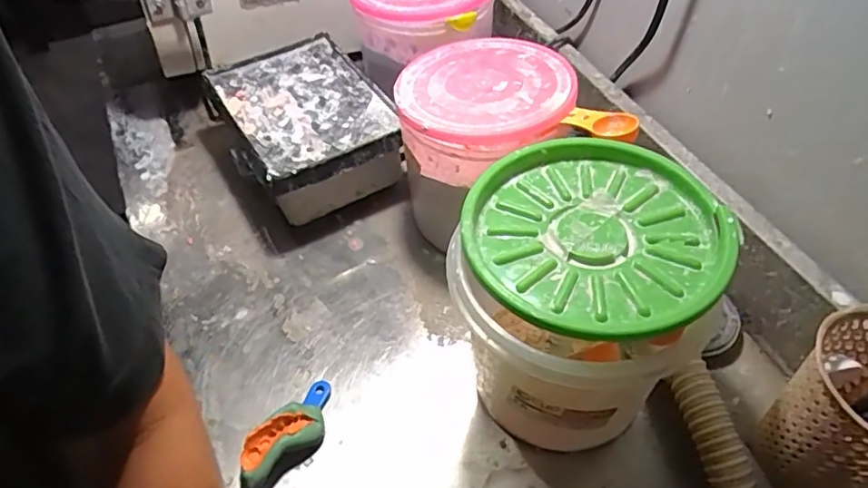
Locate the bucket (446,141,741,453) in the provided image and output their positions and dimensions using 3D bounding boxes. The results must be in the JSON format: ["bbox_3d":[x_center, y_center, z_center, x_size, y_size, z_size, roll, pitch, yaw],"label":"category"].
[{"bbox_3d":[0.098,0.052,0.449,0.181,0.187,0.174,0,49,1],"label":"bucket"}]

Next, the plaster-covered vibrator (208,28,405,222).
[{"bbox_3d":[-0.143,-0.119,0.661,0.156,0.105,0.209,-28,54,-22],"label":"plaster-covered vibrator"}]

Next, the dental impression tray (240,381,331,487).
[{"bbox_3d":[-0.118,0.154,0.479,0.039,0.024,0.105,30,55,24],"label":"dental impression tray"}]

